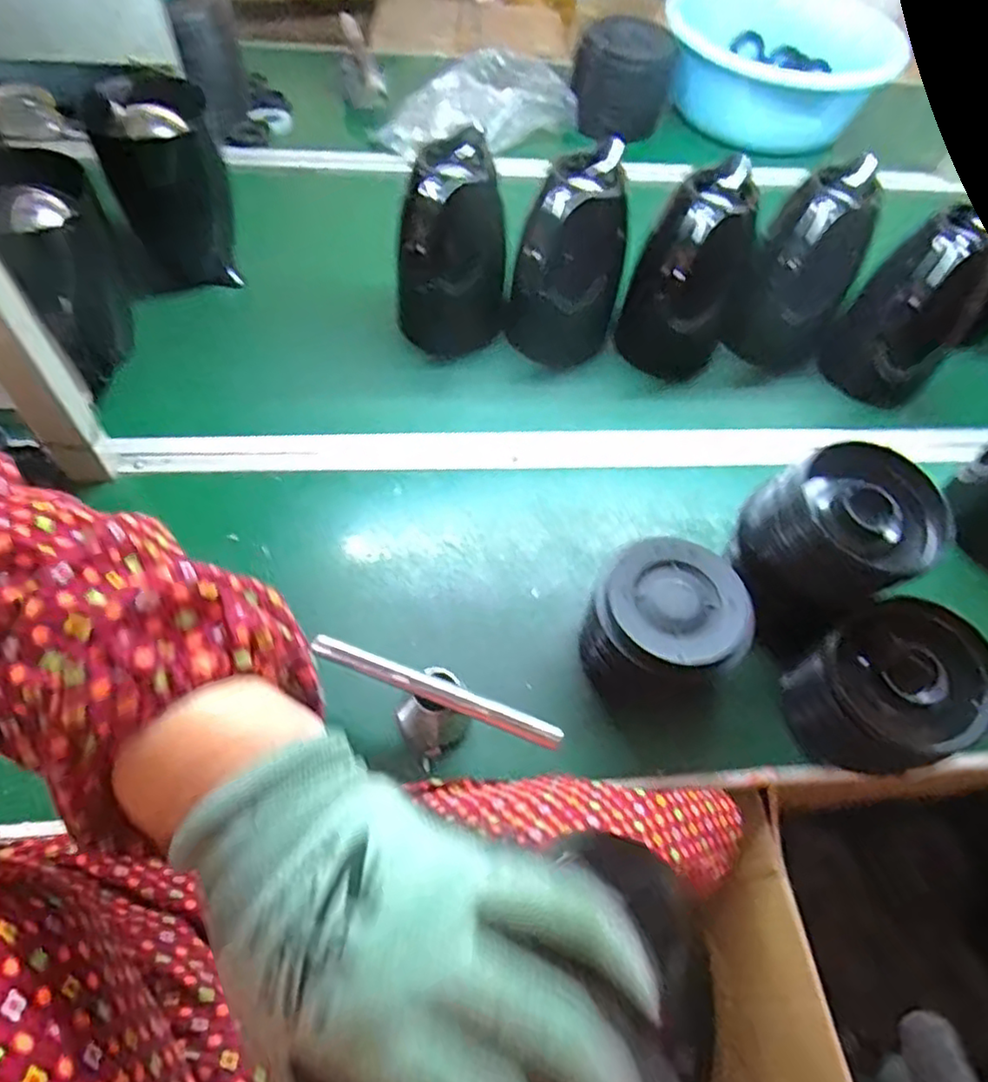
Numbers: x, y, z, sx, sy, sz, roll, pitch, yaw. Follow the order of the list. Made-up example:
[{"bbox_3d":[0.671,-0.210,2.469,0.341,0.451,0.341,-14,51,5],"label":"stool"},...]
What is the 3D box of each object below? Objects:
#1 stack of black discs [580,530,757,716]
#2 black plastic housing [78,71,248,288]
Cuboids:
[{"bbox_3d":[0.139,0.074,0.562,0.121,0.108,0.115,7,57,0],"label":"stack of black discs"},{"bbox_3d":[-0.364,-0.397,0.754,0.121,0.185,0.112,-15,60,-14],"label":"black plastic housing"}]

